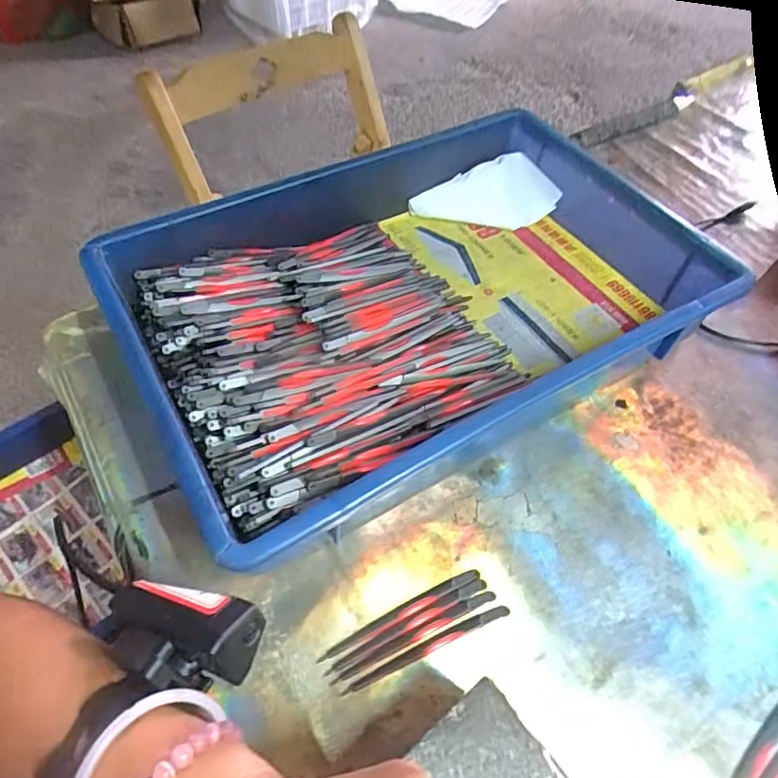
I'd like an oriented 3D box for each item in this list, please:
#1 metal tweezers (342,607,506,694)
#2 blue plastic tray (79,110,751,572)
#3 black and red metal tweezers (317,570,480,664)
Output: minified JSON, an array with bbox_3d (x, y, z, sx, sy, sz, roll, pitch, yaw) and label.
[{"bbox_3d":[0.023,0.153,0.327,0.108,0.004,0.007,-19,57,-16],"label":"metal tweezers"},{"bbox_3d":[0.018,-0.074,0.437,0.429,0.072,0.285,-25,60,-20],"label":"blue plastic tray"},{"bbox_3d":[0.008,0.135,0.336,0.107,0.004,0.008,-21,58,-18],"label":"black and red metal tweezers"}]

